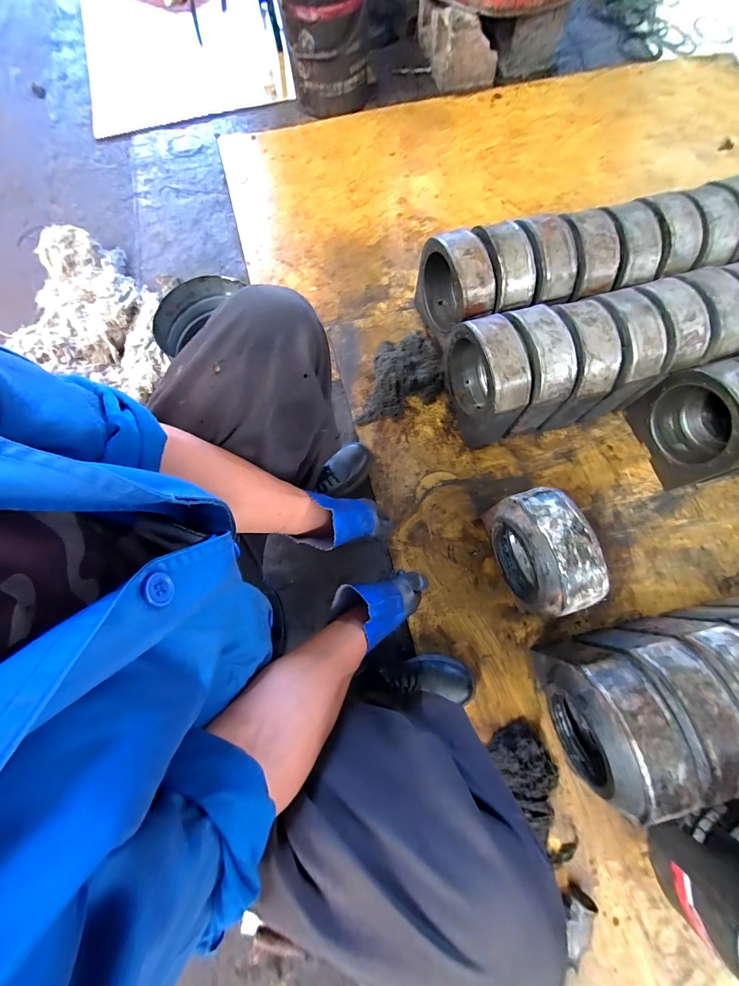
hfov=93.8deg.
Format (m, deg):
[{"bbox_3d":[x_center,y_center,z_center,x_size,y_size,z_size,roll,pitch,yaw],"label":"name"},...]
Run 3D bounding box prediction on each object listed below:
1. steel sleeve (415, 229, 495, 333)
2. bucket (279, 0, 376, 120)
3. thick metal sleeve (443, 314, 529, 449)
[{"bbox_3d":[0.211,-0.492,0.848,0.087,0.210,0.210,-22,74,-7],"label":"steel sleeve"},{"bbox_3d":[-0.135,-1.499,1.091,0.290,0.399,0.299,3,74,1],"label":"bucket"},{"bbox_3d":[0.261,-0.253,0.789,0.098,0.245,0.215,-17,75,-4],"label":"thick metal sleeve"}]

